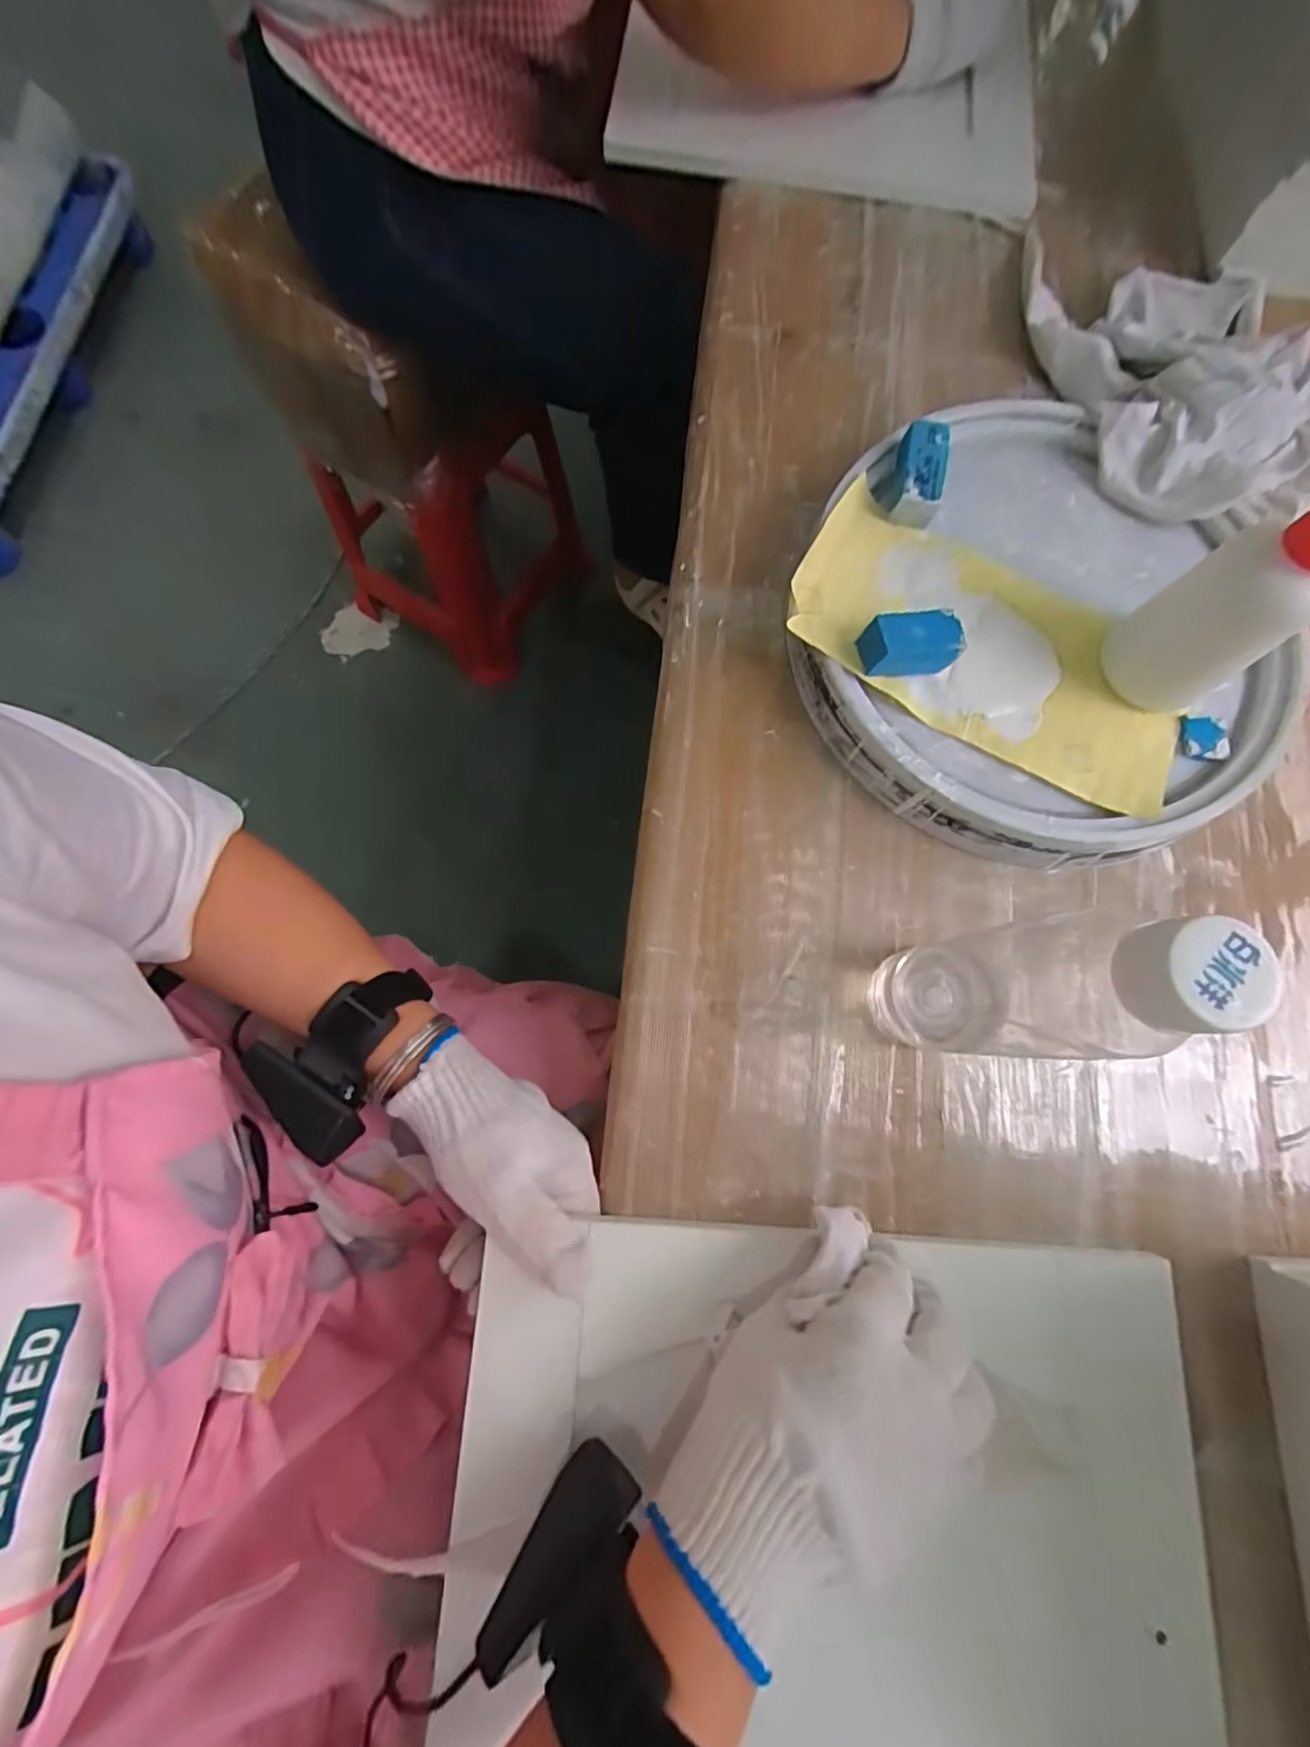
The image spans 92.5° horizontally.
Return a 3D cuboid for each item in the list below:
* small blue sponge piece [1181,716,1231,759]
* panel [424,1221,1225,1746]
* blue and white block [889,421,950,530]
[{"bbox_3d":[0.321,-0.079,0.365,0.030,0.004,0.026,4,76,-1],"label":"small blue sponge piece"},{"bbox_3d":[0.069,0.366,0.266,0.326,0.027,0.381,5,76,-1],"label":"panel"},{"bbox_3d":[0.163,-0.244,0.382,0.027,0.020,0.055,5,95,-1],"label":"blue and white block"}]

